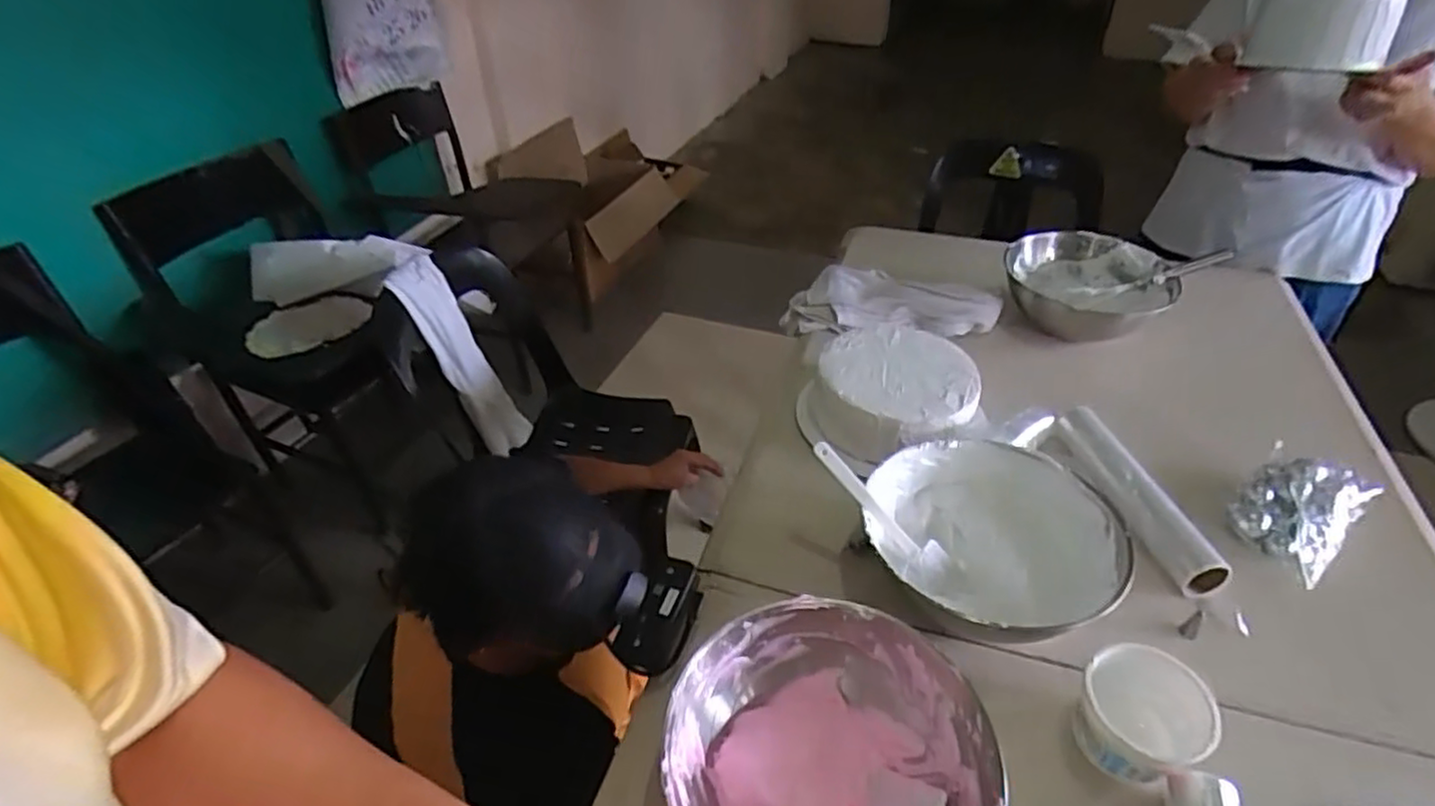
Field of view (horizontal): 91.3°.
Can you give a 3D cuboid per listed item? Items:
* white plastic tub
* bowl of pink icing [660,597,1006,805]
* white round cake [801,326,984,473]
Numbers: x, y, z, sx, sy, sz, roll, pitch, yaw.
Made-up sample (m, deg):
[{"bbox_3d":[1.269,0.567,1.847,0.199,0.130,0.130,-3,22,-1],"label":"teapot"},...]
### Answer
[{"bbox_3d":[0.336,0.257,0.563,0.088,0.081,0.088,-2,39,1],"label":"white plastic tub"},{"bbox_3d":[0.082,0.279,0.540,0.232,0.099,0.219,-2,39,1],"label":"bowl of pink icing"},{"bbox_3d":[0.220,-0.003,0.879,0.200,0.089,0.197,-2,39,1],"label":"white round cake"}]

